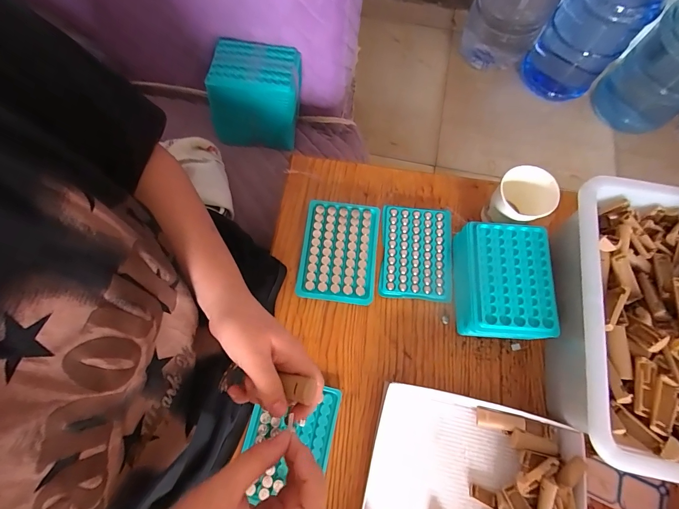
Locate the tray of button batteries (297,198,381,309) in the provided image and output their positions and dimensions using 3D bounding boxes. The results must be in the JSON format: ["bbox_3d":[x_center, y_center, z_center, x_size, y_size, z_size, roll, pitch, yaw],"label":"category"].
[{"bbox_3d":[0.000,-0.004,0.441,0.096,0.013,0.130,7,73,1],"label":"tray of button batteries"}]

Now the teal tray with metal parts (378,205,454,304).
[{"bbox_3d":[0.104,-0.003,0.450,0.095,0.010,0.125,6,73,1],"label":"teal tray with metal parts"}]

